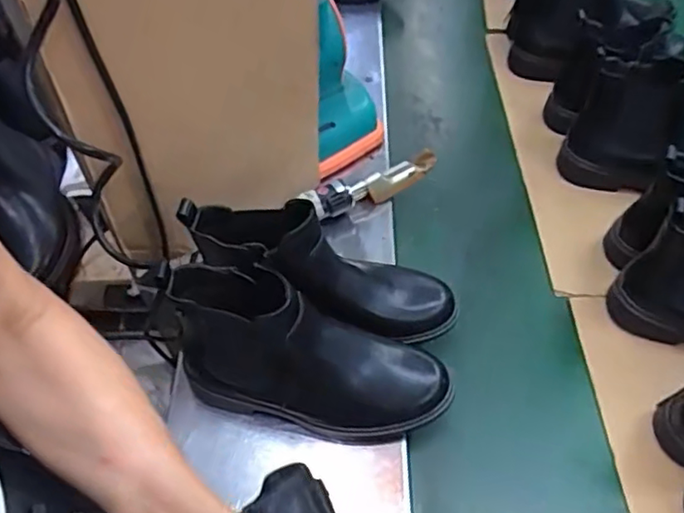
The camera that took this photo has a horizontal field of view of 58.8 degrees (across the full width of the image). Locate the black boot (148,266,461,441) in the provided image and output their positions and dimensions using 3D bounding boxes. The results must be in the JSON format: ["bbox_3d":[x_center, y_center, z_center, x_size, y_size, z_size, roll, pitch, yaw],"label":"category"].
[{"bbox_3d":[-0.020,0.087,0.546,0.242,0.143,0.093,9,55,8],"label":"black boot"}]

